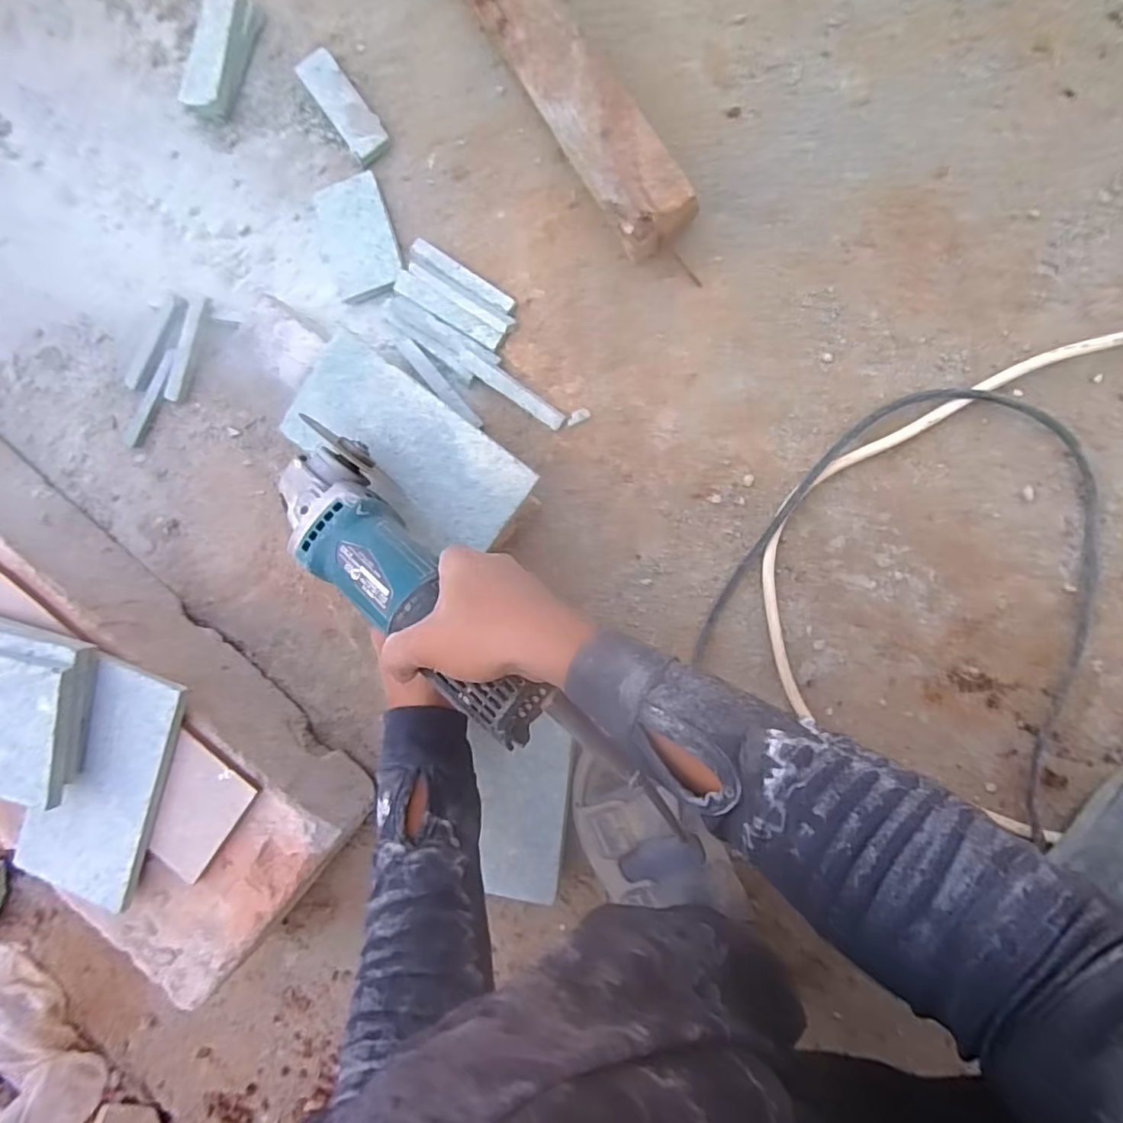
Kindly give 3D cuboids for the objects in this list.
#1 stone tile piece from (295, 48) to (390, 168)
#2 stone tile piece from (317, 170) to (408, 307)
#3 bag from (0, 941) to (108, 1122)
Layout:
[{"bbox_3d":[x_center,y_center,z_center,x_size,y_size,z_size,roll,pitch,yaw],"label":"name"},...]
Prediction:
[{"bbox_3d":[-0.188,-0.395,0.507,0.034,0.016,0.101,-36,86,9],"label":"stone tile piece"},{"bbox_3d":[-0.179,-0.283,0.510,0.065,0.017,0.105,-20,89,10],"label":"stone tile piece"},{"bbox_3d":[-0.579,0.490,0.582,0.242,0.063,0.130,43,98,5],"label":"bag"}]

